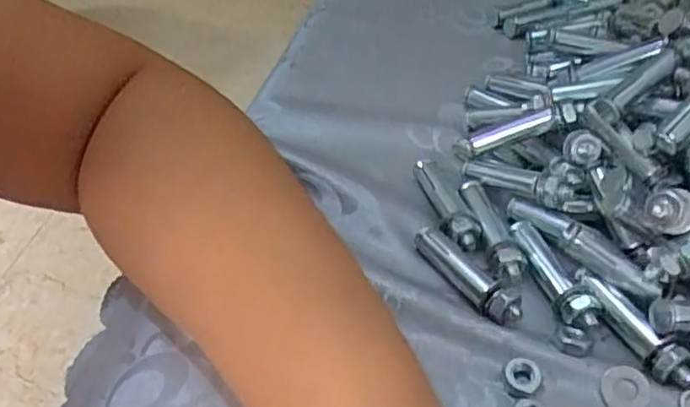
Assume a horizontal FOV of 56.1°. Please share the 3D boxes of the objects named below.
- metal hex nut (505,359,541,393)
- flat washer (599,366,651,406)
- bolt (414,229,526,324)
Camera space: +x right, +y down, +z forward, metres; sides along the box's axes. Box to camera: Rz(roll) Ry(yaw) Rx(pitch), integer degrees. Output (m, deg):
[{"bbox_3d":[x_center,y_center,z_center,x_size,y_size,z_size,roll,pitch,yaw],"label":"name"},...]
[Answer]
[{"bbox_3d":[0.064,0.061,0.231,0.012,0.004,0.013,22,49,21],"label":"metal hex nut"},{"bbox_3d":[0.099,0.066,0.228,0.016,0.004,0.016,-4,61,7],"label":"flat washer"},{"bbox_3d":[0.048,0.028,0.261,0.011,0.010,0.055,-26,51,-23],"label":"bolt"}]

